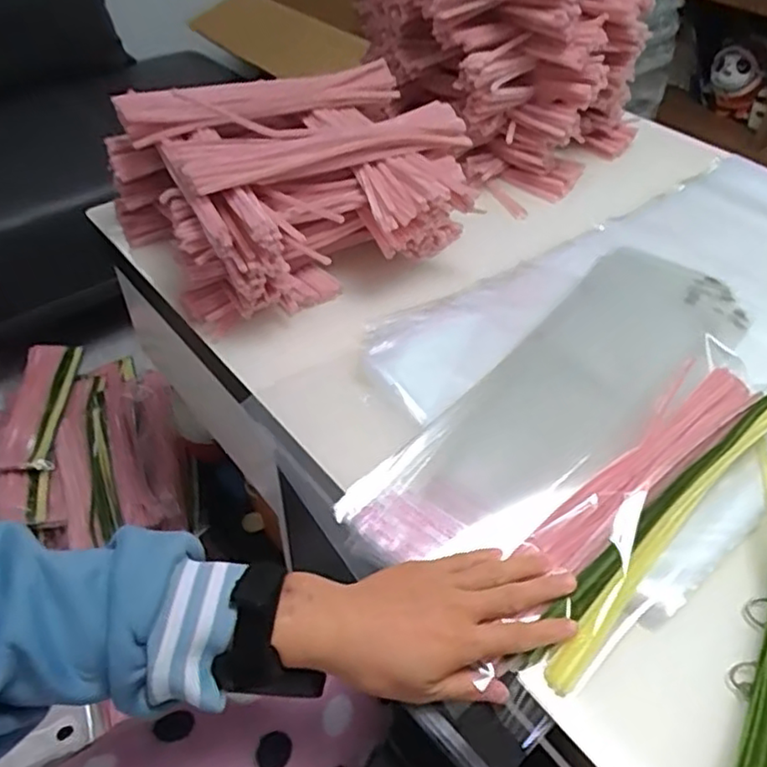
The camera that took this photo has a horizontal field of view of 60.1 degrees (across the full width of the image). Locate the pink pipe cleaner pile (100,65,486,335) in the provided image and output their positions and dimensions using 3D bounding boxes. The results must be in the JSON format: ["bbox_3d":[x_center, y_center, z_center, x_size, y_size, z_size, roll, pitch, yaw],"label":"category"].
[{"bbox_3d":[-0.079,-0.211,0.666,0.343,0.108,0.259,-22,50,-21],"label":"pink pipe cleaner pile"}]

